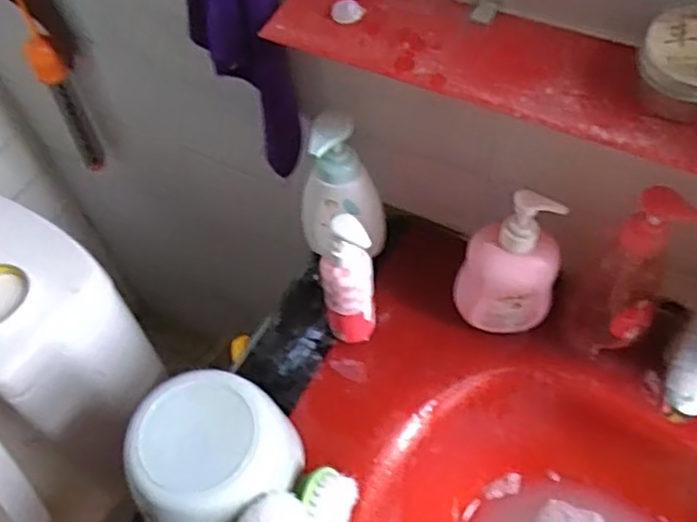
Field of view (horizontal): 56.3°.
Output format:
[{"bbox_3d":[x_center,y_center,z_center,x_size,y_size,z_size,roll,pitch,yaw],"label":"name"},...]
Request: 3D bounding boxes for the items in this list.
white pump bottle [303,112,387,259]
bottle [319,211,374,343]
[{"bbox_3d":[-0.010,-0.070,0.653,0.086,0.173,0.045,8,57,11],"label":"white pump bottle"},{"bbox_3d":[0.000,0.025,0.610,0.046,0.177,0.036,-1,56,4],"label":"bottle"}]

